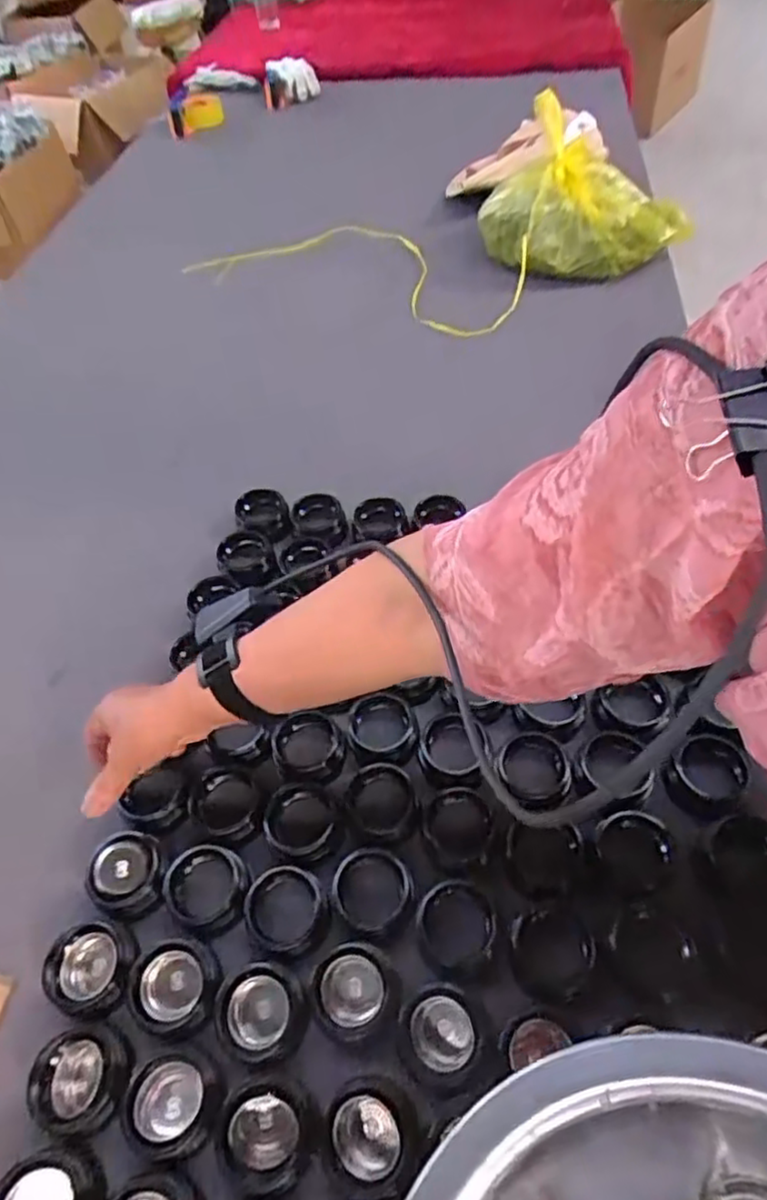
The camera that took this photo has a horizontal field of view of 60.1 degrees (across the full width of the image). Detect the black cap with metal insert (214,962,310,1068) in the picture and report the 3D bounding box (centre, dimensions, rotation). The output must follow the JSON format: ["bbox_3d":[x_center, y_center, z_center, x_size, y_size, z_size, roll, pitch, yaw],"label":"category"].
[{"bbox_3d":[-0.091,0.301,0.488,0.061,0.024,0.063,-3,53,4],"label":"black cap with metal insert"}]

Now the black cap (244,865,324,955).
[{"bbox_3d":[-0.079,0.243,0.527,0.053,0.024,0.060,14,56,16],"label":"black cap"}]

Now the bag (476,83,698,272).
[{"bbox_3d":[0.295,-0.584,0.981,0.307,0.225,0.132,13,56,15],"label":"bag"}]

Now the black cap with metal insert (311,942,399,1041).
[{"bbox_3d":[-0.022,0.290,0.492,0.064,0.028,0.057,-12,53,-3],"label":"black cap with metal insert"}]

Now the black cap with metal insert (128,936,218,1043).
[{"bbox_3d":[-0.160,0.289,0.498,0.061,0.022,0.065,-3,53,4],"label":"black cap with metal insert"}]

